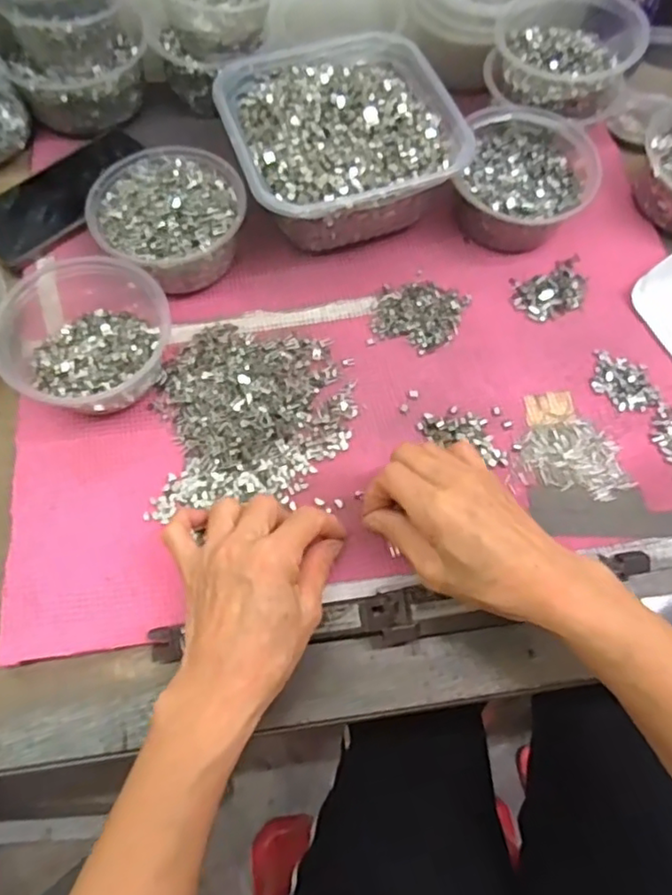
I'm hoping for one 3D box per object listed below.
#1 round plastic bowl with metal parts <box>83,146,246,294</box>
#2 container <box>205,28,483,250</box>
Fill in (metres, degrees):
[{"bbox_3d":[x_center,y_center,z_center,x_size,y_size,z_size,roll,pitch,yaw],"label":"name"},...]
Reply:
[{"bbox_3d":[-0.128,-0.178,0.481,0.110,0.057,0.112,0,65,-1],"label":"round plastic bowl with metal parts"},{"bbox_3d":[-0.005,-0.259,0.510,0.167,0.073,0.197,-19,67,-10],"label":"container"}]

